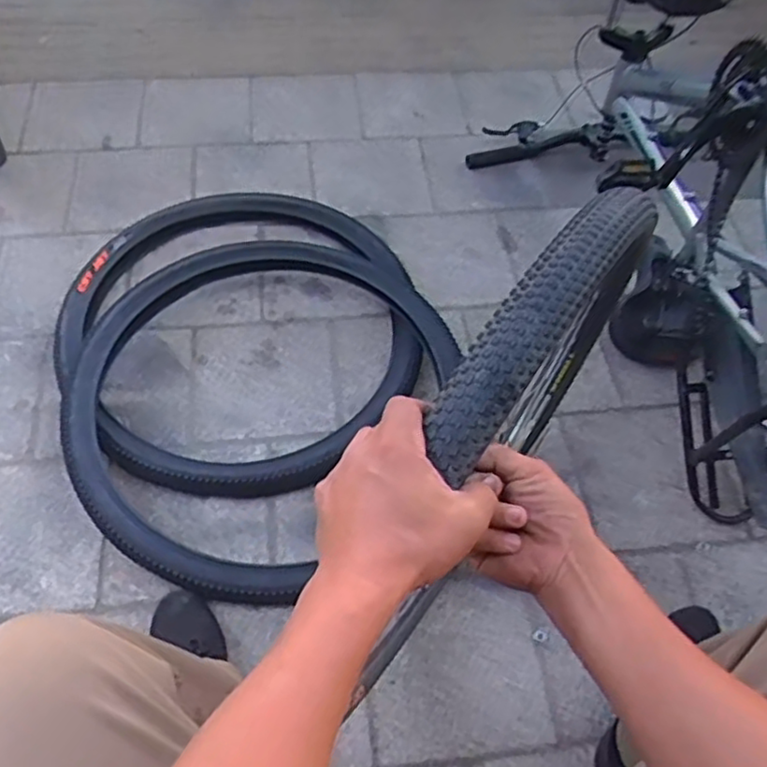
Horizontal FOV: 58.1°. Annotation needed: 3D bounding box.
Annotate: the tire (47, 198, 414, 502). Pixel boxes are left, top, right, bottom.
[{"bbox_3d":[-0.254,-0.108,1.240,0.604,0.085,0.620,1,58,-2],"label":"tire"}]

